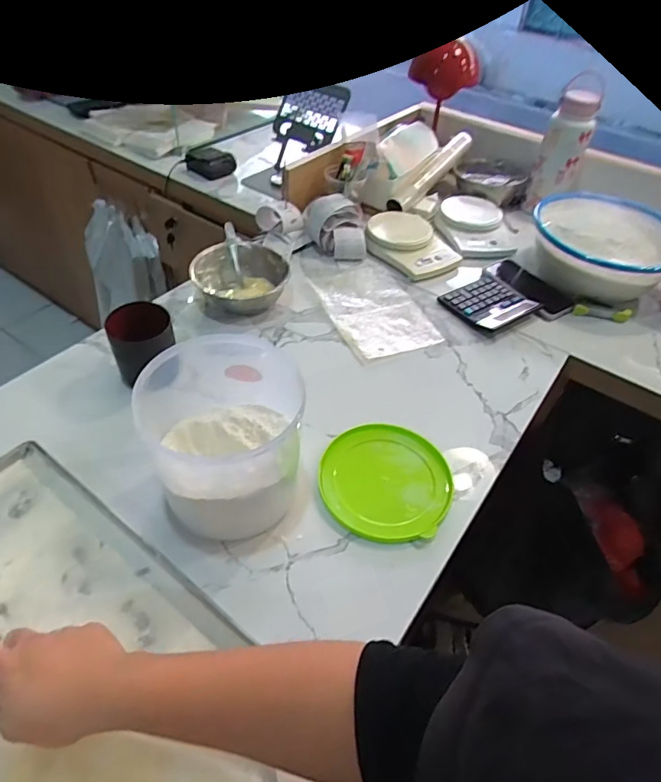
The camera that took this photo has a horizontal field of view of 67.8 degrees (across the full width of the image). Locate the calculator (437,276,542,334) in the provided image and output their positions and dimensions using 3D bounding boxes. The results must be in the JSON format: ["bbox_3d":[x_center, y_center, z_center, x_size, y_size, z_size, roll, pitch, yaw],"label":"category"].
[{"bbox_3d":[0.277,-0.156,0.861,0.128,0.022,0.126,-24,53,-25],"label":"calculator"}]

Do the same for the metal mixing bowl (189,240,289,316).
[{"bbox_3d":[-0.149,-0.185,0.824,0.135,0.070,0.144,2,46,-3],"label":"metal mixing bowl"}]

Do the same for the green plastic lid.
[{"bbox_3d":[0.067,0.107,0.600,0.153,0.012,0.155,2,46,-3],"label":"green plastic lid"}]

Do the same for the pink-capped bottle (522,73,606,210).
[{"bbox_3d":[0.496,-0.512,1.050,0.090,0.250,0.088,23,49,16],"label":"pink-capped bottle"}]

